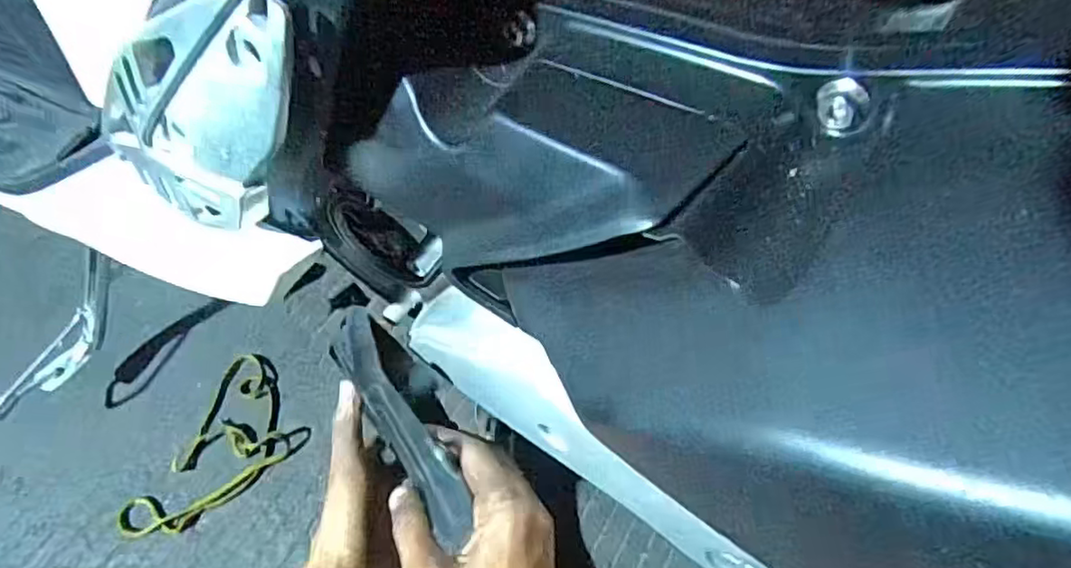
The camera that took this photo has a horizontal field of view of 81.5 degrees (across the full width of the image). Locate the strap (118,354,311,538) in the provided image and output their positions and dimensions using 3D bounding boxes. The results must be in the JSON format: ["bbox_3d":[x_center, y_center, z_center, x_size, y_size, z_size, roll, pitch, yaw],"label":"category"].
[{"bbox_3d":[-0.329,0.161,0.617,0.183,0.019,0.129,-37,63,-22],"label":"strap"}]

